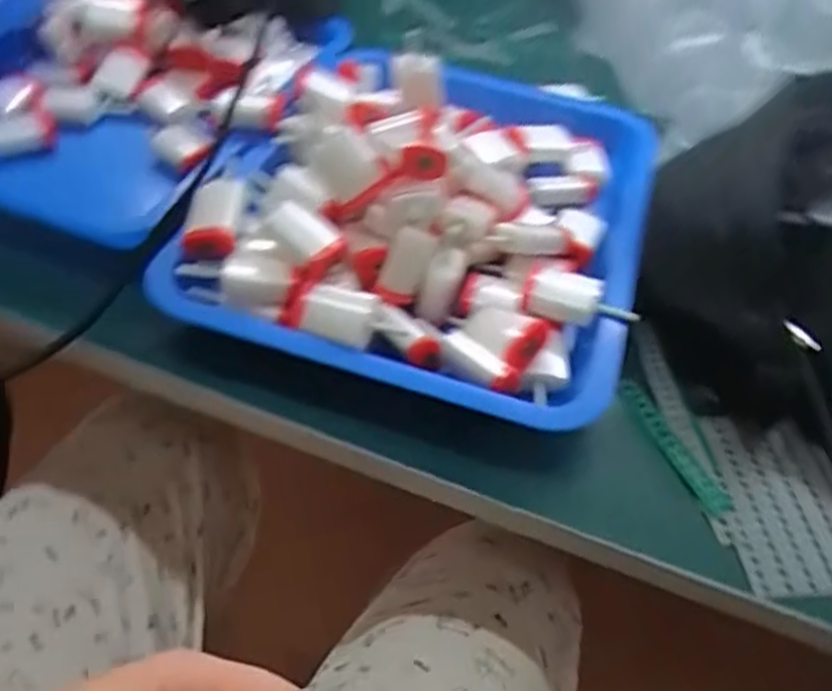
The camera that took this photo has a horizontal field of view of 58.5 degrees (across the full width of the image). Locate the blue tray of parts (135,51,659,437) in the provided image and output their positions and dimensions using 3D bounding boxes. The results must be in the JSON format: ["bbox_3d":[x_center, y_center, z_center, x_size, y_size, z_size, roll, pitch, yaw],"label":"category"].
[{"bbox_3d":[0.018,-0.113,0.490,0.267,0.069,0.337,14,46,8],"label":"blue tray of parts"}]

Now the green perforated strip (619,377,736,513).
[{"bbox_3d":[0.140,0.054,0.405,0.016,0.005,0.087,-16,53,-19],"label":"green perforated strip"}]

